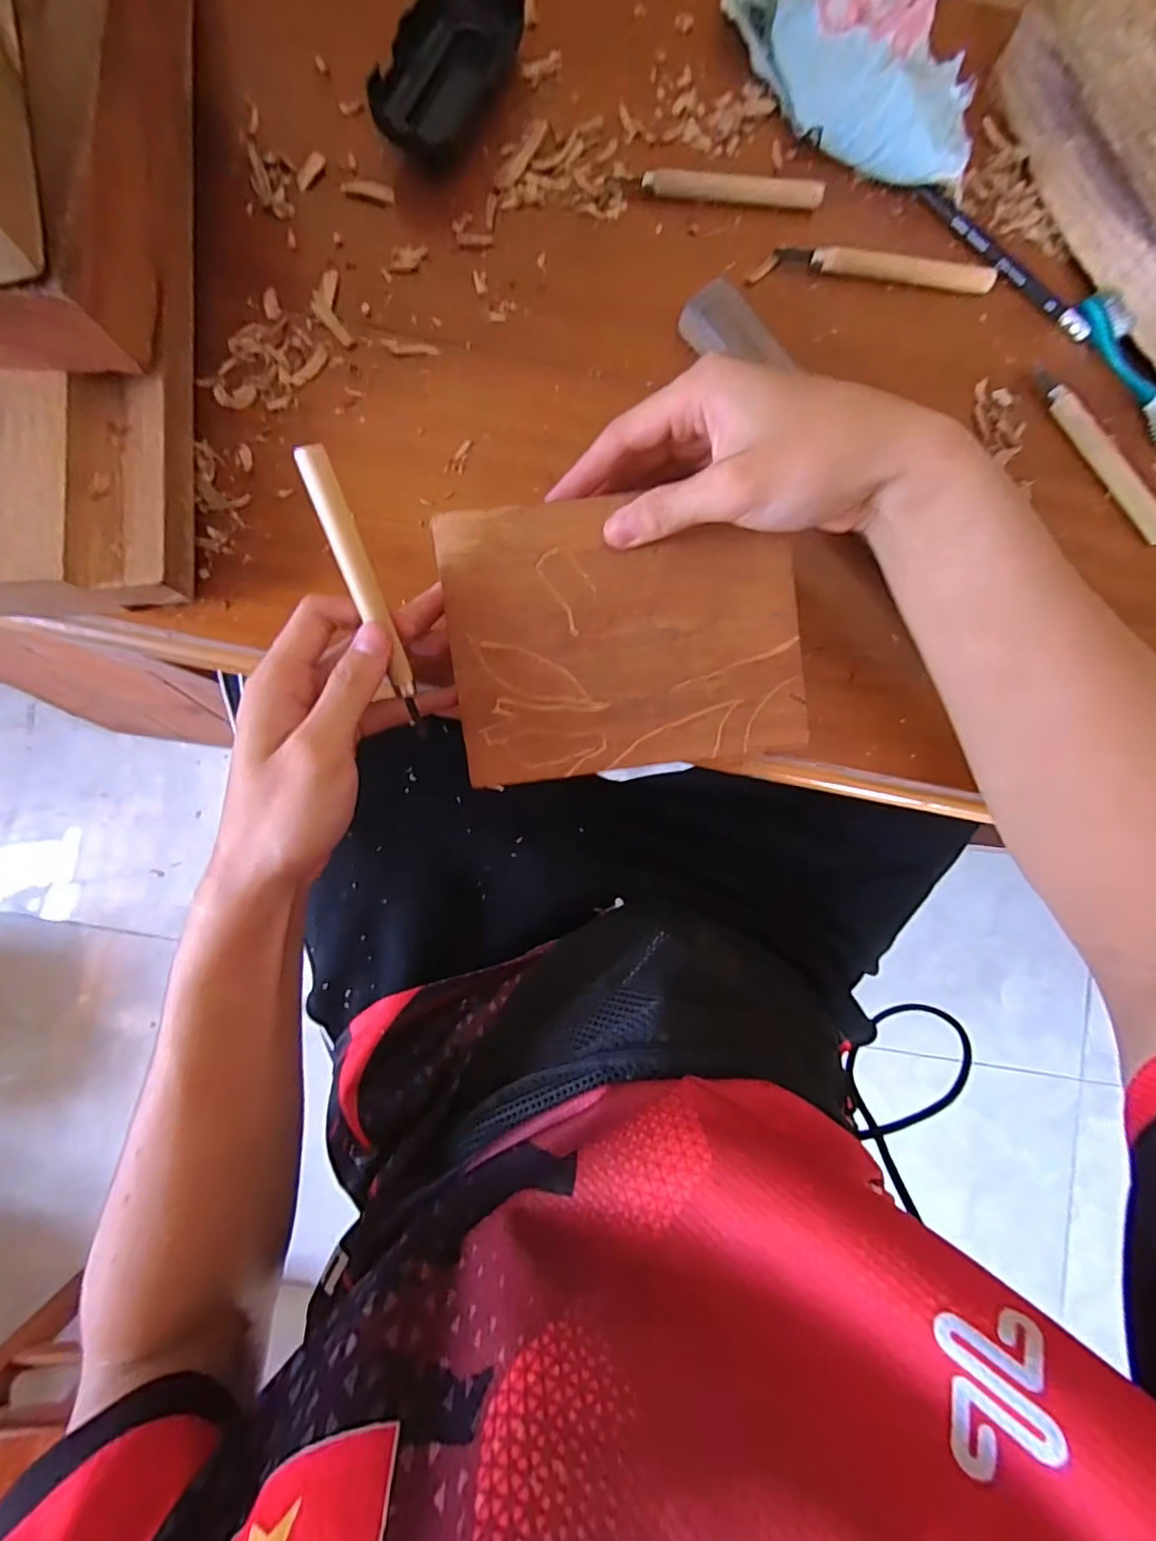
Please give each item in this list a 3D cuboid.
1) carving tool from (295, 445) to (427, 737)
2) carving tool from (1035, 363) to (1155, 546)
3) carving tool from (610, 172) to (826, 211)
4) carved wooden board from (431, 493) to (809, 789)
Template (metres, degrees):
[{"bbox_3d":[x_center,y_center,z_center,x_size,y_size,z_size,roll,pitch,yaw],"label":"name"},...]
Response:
[{"bbox_3d":[-0.090,-0.072,0.261,0.013,0.007,0.125,-17,118,-3],"label":"carving tool"},{"bbox_3d":[0.304,-0.185,0.346,0.015,0.008,0.122,-34,88,-4],"label":"carving tool"},{"bbox_3d":[0.081,-0.341,0.349,0.121,0.010,0.012,4,86,-2],"label":"carving tool"},{"bbox_3d":[0.024,-0.065,0.291,0.168,0.004,0.127,-7,100,-2],"label":"carved wooden board"}]

